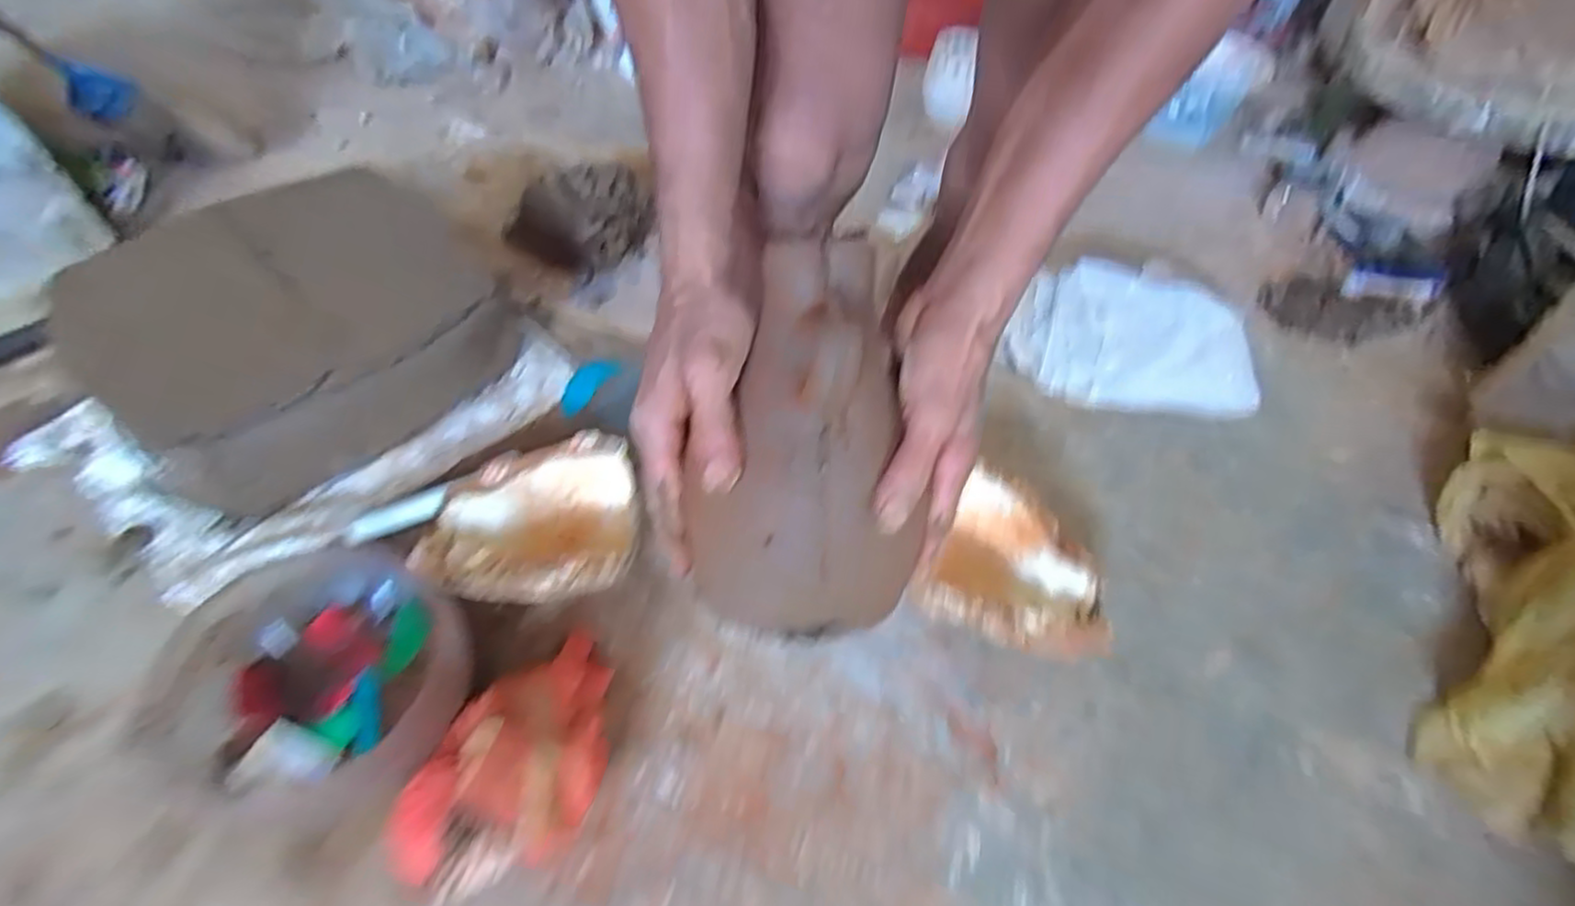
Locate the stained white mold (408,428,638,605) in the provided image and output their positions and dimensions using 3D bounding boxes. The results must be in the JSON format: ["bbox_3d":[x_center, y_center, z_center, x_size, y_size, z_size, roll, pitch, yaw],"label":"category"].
[{"bbox_3d":[-0.293,0.088,0.833,0.234,0.092,0.201,-1,51,-5],"label":"stained white mold"}]

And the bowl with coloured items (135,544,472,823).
[{"bbox_3d":[-0.442,0.223,0.700,0.248,0.119,0.249,2,51,-3],"label":"bowl with coloured items"}]

